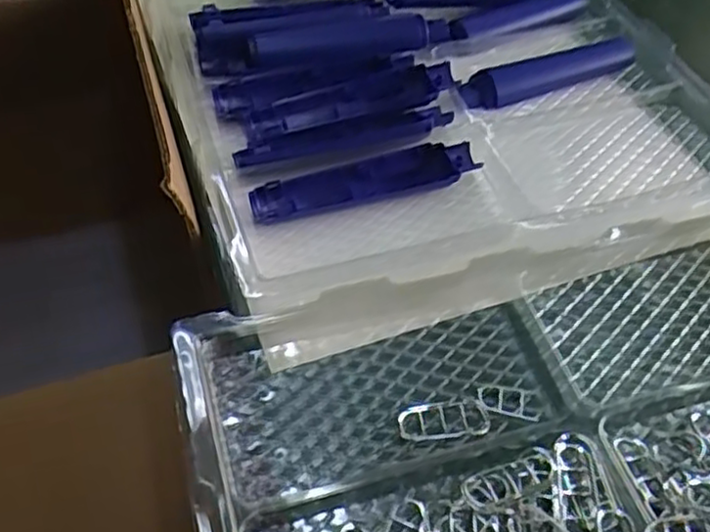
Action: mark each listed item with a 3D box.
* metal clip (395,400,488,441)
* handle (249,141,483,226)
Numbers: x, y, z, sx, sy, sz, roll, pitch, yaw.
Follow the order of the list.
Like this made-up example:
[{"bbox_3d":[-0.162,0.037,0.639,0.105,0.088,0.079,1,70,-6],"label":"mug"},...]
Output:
[{"bbox_3d":[0.051,0.088,0.401,0.052,0.005,0.023,0,52,-5],"label":"metal clip"},{"bbox_3d":[0.007,-0.063,0.506,0.166,0.015,0.035,-12,54,-15],"label":"handle"}]

